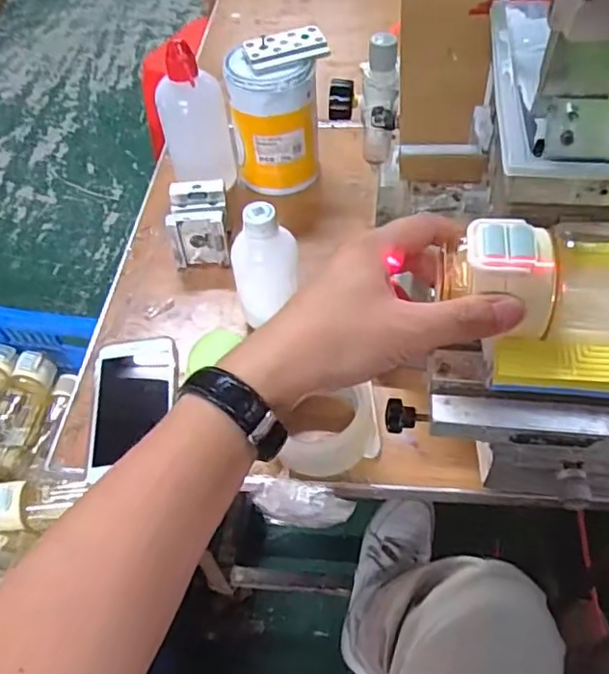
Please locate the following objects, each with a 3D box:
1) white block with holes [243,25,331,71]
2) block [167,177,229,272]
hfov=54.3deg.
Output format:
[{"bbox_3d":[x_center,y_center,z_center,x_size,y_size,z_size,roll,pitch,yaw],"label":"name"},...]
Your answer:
[{"bbox_3d":[-0.021,-0.332,0.680,0.092,0.015,0.048,-13,53,-5],"label":"white block with holes"},{"bbox_3d":[-0.121,-0.132,0.694,0.065,0.063,0.080,-7,53,0],"label":"block"}]

